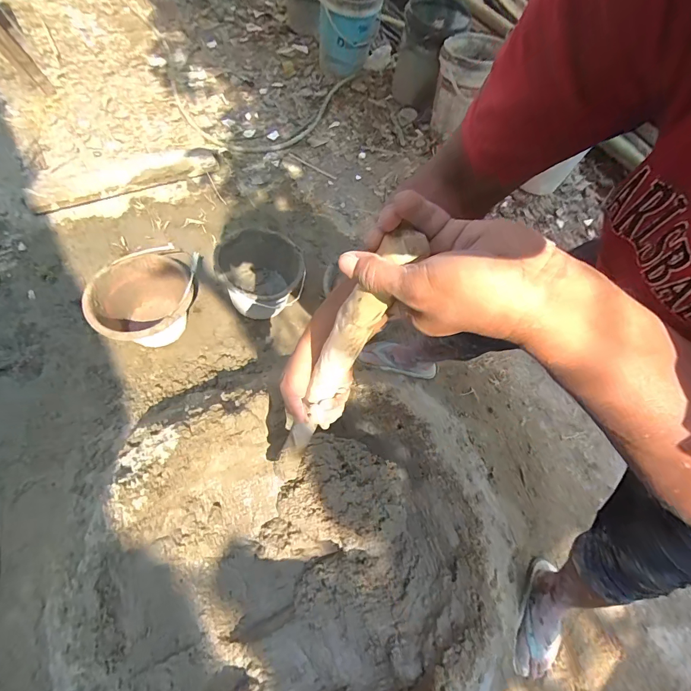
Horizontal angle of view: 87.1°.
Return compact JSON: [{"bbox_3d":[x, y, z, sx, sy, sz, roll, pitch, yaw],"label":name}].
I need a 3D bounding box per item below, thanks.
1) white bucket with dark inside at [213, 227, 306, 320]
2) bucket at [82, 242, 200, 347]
[{"bbox_3d":[-0.285,-0.223,1.245,0.274,0.228,0.305,-1,63,-8],"label":"white bucket with dark inside"},{"bbox_3d":[-0.613,-0.121,1.173,0.323,0.216,0.271,-39,74,-23],"label":"bucket"}]

